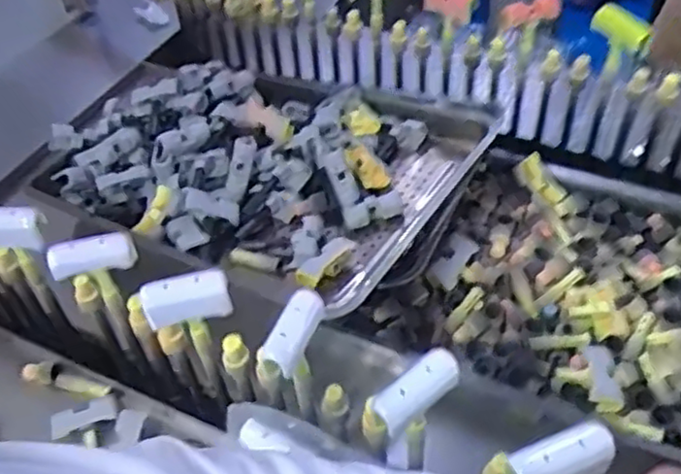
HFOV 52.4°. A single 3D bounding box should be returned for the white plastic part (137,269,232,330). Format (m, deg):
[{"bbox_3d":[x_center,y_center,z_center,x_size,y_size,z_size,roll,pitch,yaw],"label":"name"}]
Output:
[{"bbox_3d":[-0.145,0.058,0.643,0.084,0.046,0.032,-7,49,-2],"label":"white plastic part"}]

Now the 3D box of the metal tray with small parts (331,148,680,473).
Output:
[{"bbox_3d":[0.343,0.066,0.869,0.452,0.049,0.423,24,55,22],"label":"metal tray with small parts"}]

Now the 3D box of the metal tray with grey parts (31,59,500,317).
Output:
[{"bbox_3d":[-0.118,-0.136,0.992,0.599,0.084,0.431,25,56,23],"label":"metal tray with grey parts"}]

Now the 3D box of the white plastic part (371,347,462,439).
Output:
[{"bbox_3d":[0.064,0.123,0.555,0.081,0.033,0.029,-35,56,-23],"label":"white plastic part"}]

